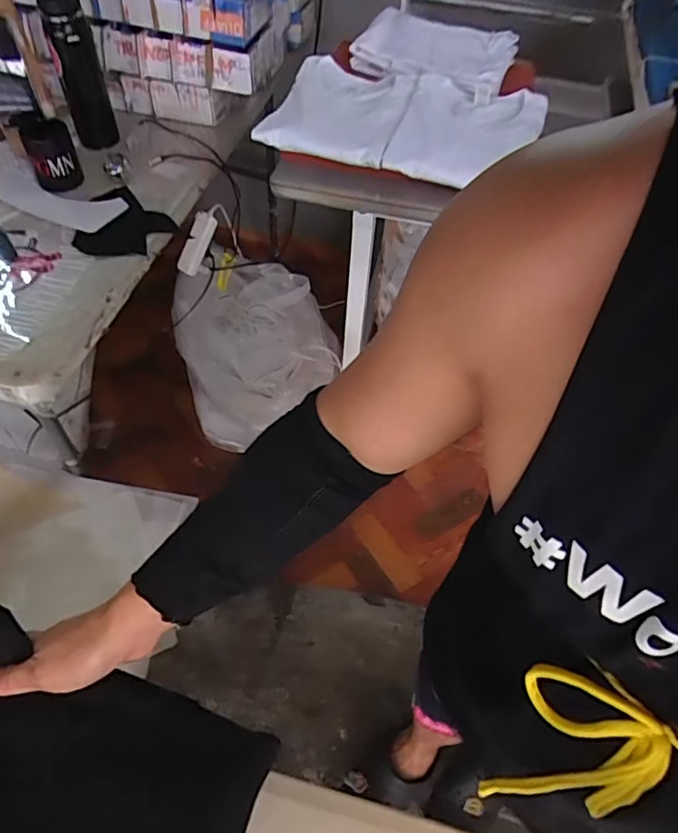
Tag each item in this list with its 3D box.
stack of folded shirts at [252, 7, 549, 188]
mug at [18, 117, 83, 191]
[{"bbox_3d":[0.149,-0.571,0.975,0.402,0.055,0.482,17,55,10],"label":"stack of folded shirts"},{"bbox_3d":[-0.508,-0.469,1.000,0.079,0.101,0.086,-13,55,-13],"label":"mug"}]

